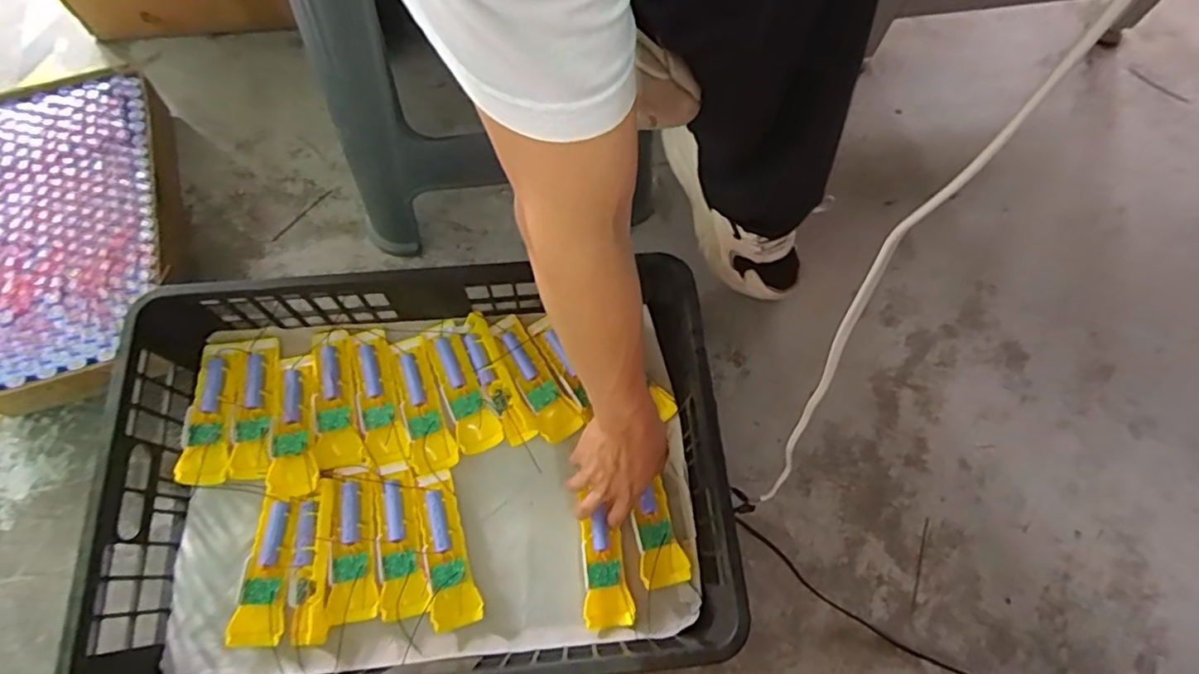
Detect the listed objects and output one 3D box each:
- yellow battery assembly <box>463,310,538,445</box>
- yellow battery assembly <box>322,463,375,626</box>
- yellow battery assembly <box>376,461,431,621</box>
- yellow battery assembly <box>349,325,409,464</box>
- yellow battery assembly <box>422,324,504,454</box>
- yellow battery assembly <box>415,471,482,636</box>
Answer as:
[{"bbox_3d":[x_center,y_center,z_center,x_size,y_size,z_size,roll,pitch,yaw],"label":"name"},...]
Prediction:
[{"bbox_3d":[-0.122,0.045,0.711,0.041,0.035,0.164,-25,71,-12],"label":"yellow battery assembly"},{"bbox_3d":[-0.259,0.213,0.635,0.045,0.018,0.154,-6,68,-4],"label":"yellow battery assembly"},{"bbox_3d":[-0.211,0.213,0.645,0.047,0.024,0.155,-9,68,-5],"label":"yellow battery assembly"},{"bbox_3d":[-0.257,0.062,0.695,0.045,0.031,0.165,-14,69,-7],"label":"yellow battery assembly"},{"bbox_3d":[-0.163,0.056,0.714,0.047,0.024,0.159,-19,70,-9],"label":"yellow battery assembly"},{"bbox_3d":[-0.162,0.223,0.645,0.050,0.028,0.160,-12,68,-8],"label":"yellow battery assembly"}]

